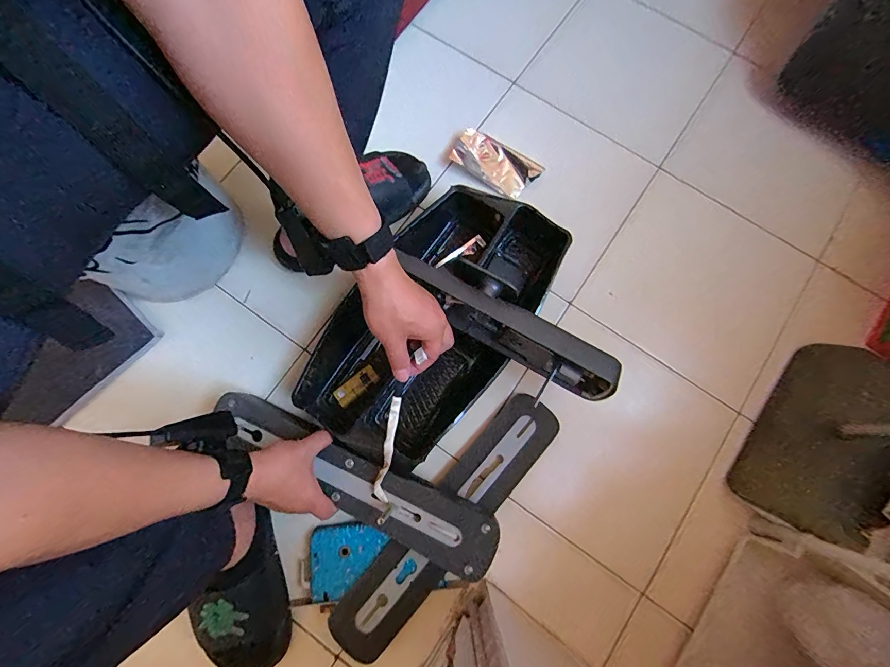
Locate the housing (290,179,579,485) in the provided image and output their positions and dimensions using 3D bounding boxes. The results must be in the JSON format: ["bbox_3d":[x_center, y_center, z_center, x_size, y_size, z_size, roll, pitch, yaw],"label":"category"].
[{"bbox_3d":[-0.028,-0.013,0.570,0.241,0.090,0.418,35,80,7],"label":"housing"}]

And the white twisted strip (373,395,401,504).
[{"bbox_3d":[-0.069,0.143,0.465,0.018,0.023,0.142,13,108,3],"label":"white twisted strip"}]

